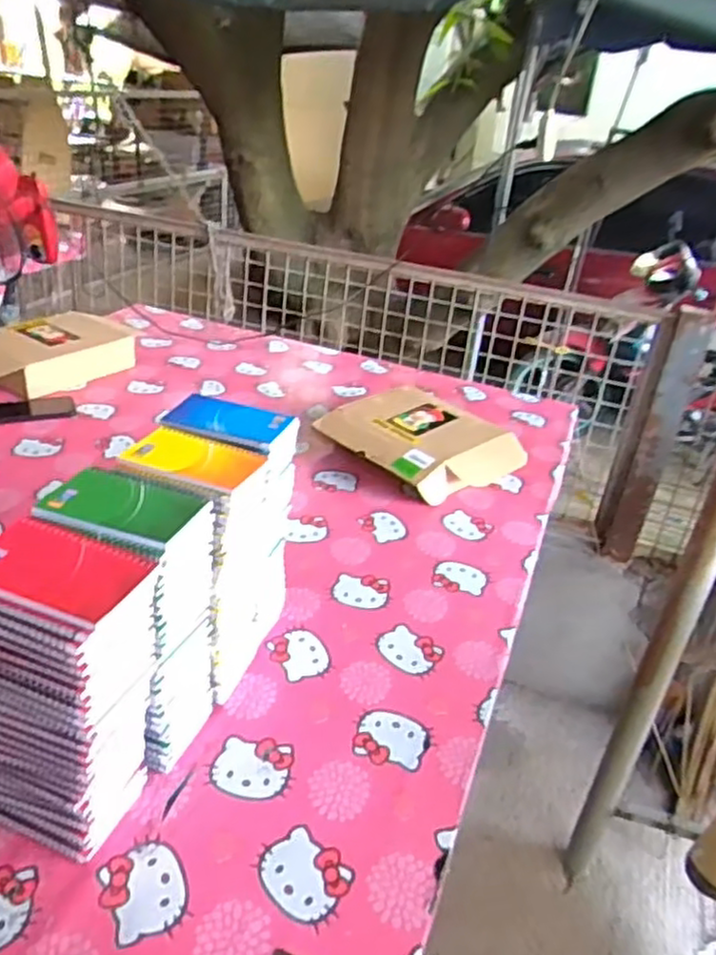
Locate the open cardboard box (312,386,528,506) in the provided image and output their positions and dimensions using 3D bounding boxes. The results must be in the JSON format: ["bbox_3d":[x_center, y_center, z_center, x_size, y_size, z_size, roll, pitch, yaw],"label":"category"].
[{"bbox_3d":[0.109,-0.067,1.332,0.269,0.096,0.301,-20,39,-38],"label":"open cardboard box"}]

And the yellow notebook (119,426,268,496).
[{"bbox_3d":[-0.166,-0.019,0.720,0.130,0.007,0.086,14,30,13],"label":"yellow notebook"}]

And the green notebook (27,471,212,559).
[{"bbox_3d":[-0.212,0.026,0.637,0.130,0.006,0.101,14,30,13],"label":"green notebook"}]

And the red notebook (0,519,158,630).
[{"bbox_3d":[-0.236,0.071,0.553,0.128,0.008,0.087,14,30,13],"label":"red notebook"}]

